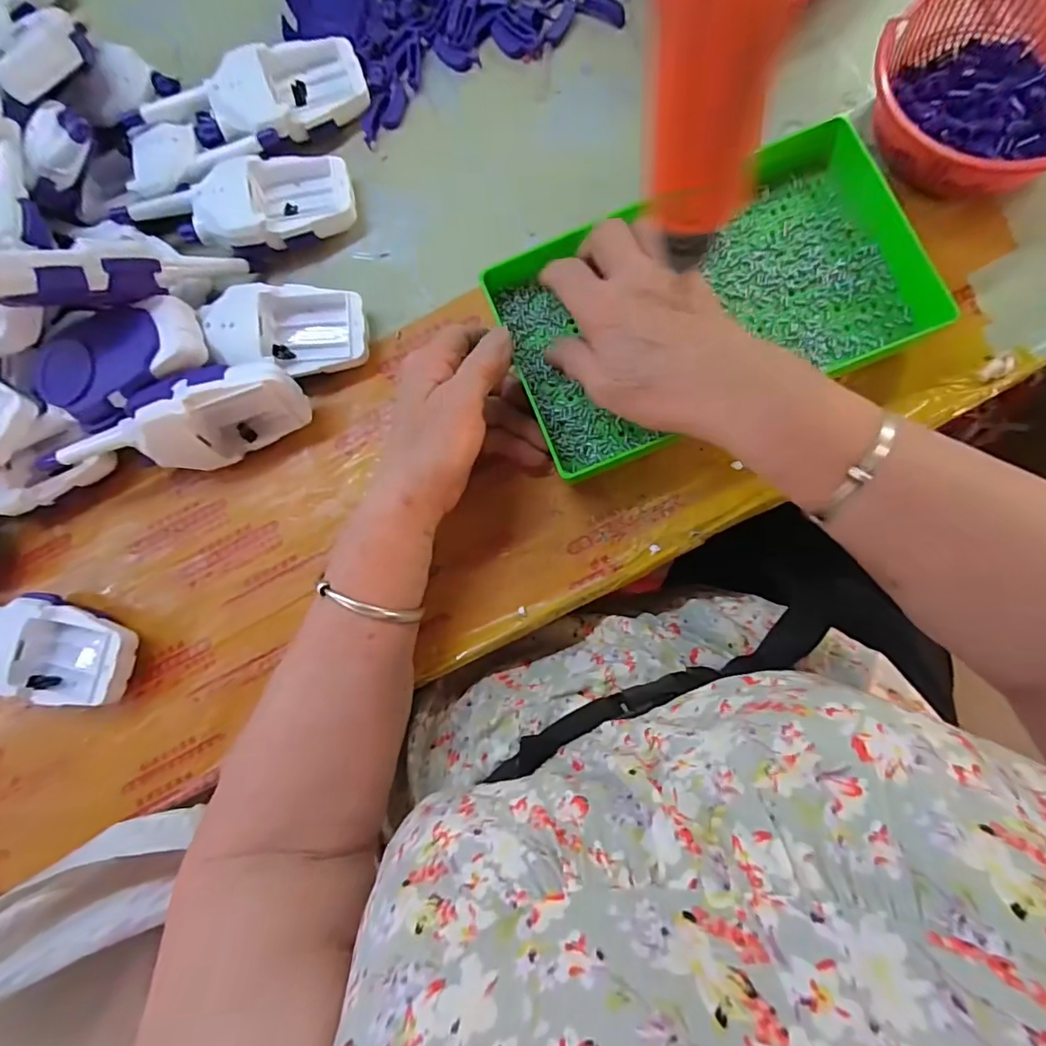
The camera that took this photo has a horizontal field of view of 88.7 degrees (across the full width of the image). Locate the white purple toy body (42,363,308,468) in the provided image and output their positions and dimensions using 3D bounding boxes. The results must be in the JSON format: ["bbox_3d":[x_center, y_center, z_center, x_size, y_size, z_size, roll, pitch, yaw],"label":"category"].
[{"bbox_3d":[-0.234,-0.057,0.361,0.180,0.064,0.054,-12,81,4],"label":"white purple toy body"}]

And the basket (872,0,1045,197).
[{"bbox_3d":[0.285,-0.264,0.323,0.134,0.053,0.129,-1,84,6],"label":"basket"}]

